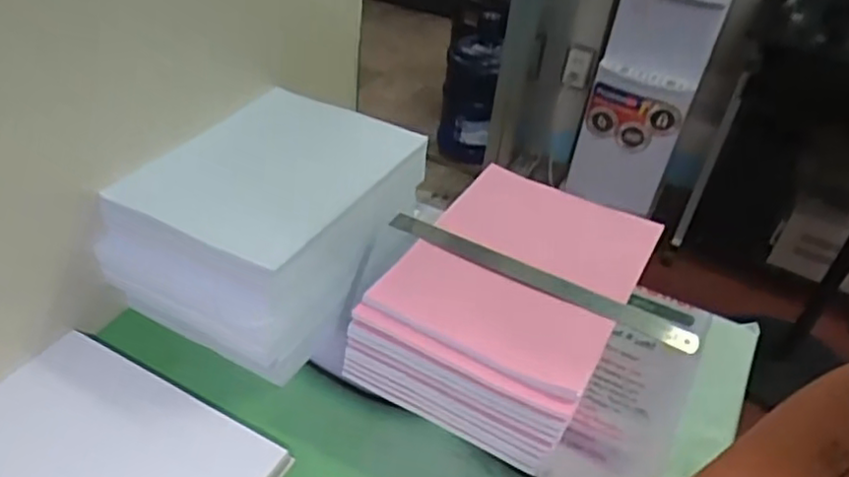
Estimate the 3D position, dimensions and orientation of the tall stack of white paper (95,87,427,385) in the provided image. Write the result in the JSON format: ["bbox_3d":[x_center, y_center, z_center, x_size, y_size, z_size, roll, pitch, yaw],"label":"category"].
[{"bbox_3d":[-0.164,-0.019,0.734,0.213,0.185,0.283,21,40,17],"label":"tall stack of white paper"}]

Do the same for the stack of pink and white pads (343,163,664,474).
[{"bbox_3d":[0.093,0.065,0.716,0.221,0.114,0.296,23,41,20],"label":"stack of pink and white pads"}]

